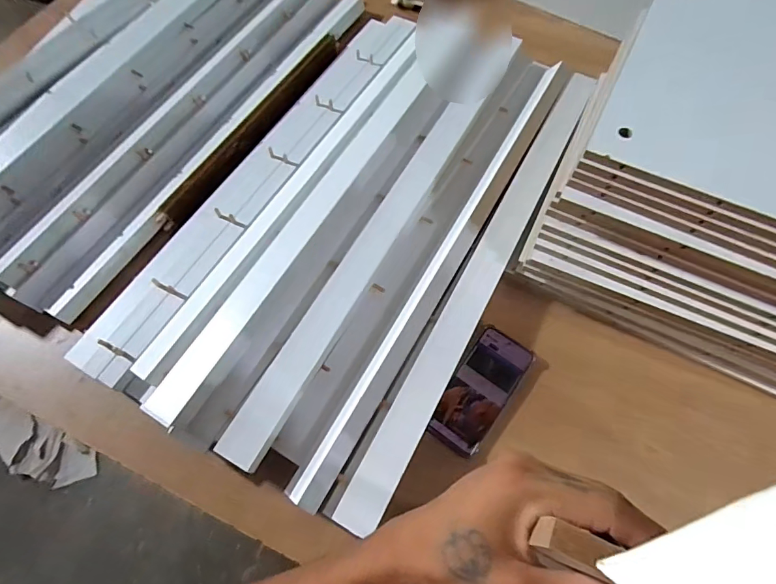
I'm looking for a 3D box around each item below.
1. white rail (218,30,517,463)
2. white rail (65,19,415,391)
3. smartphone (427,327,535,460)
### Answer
[{"bbox_3d":[0.013,-0.114,0.605,0.059,0.025,0.737,27,68,12],"label":"white rail"},{"bbox_3d":[-0.182,-0.197,0.676,0.115,0.030,0.744,29,69,13],"label":"white rail"},{"bbox_3d":[0.119,0.124,0.560,0.074,0.009,0.165,34,70,15],"label":"smartphone"}]

